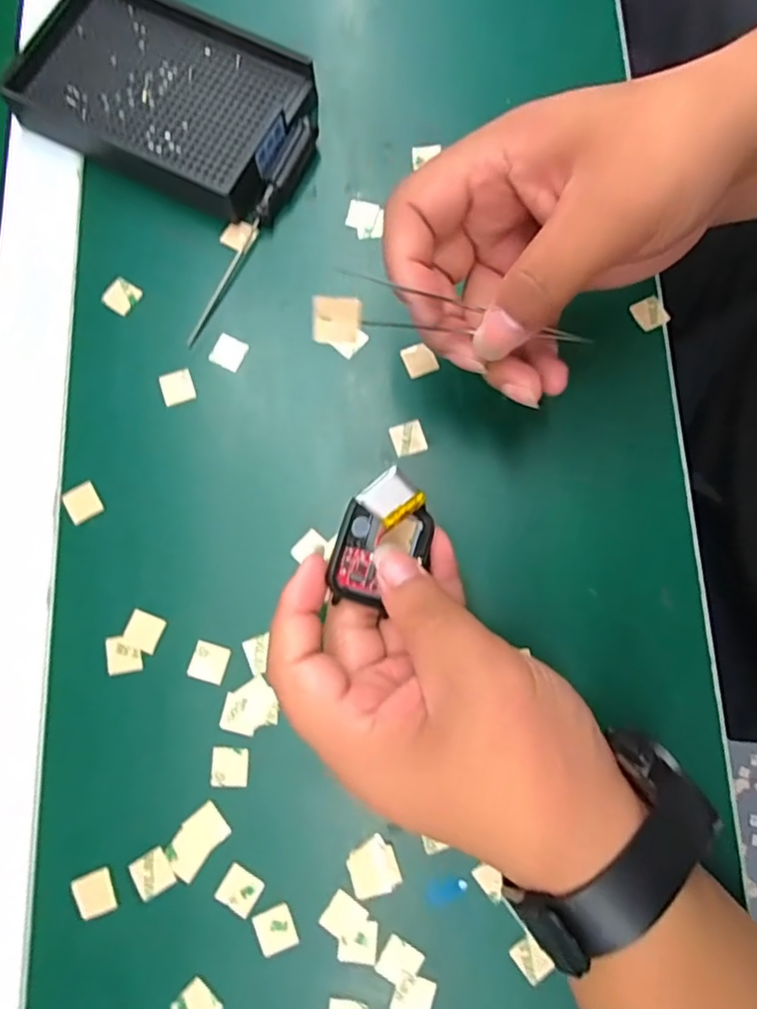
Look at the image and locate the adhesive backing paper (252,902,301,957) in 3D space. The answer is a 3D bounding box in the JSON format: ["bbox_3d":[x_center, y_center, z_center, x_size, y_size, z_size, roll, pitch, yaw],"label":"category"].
[{"bbox_3d":[-0.042,0.176,0.235,0.015,0.004,0.016,-24,80,-6],"label":"adhesive backing paper"}]

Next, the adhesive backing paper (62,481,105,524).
[{"bbox_3d":[-0.140,-0.001,0.271,0.015,0.004,0.016,-31,82,-6],"label":"adhesive backing paper"}]

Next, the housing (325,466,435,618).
[{"bbox_3d":[0.002,0.014,0.221,0.033,0.027,0.048,19,79,2],"label":"housing"}]

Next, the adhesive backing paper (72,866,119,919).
[{"bbox_3d":[-0.119,0.163,0.239,0.016,0.004,0.017,-20,74,-9],"label":"adhesive backing paper"}]

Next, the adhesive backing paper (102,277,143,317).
[{"bbox_3d":[-0.131,-0.106,0.291,0.016,0.004,0.017,33,83,2],"label":"adhesive backing paper"}]

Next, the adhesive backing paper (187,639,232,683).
[{"bbox_3d":[-0.076,0.071,0.257,0.016,0.004,0.016,16,76,0],"label":"adhesive backing paper"}]

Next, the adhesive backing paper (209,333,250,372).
[{"bbox_3d":[-0.075,-0.076,0.286,0.016,0.004,0.016,24,82,2],"label":"adhesive backing paper"}]

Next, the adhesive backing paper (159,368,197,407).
[{"bbox_3d":[-0.099,-0.058,0.281,0.015,0.004,0.016,-20,81,-5],"label":"adhesive backing paper"}]

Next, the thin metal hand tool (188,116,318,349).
[{"bbox_3d":[-0.063,-0.139,0.290,0.010,0.015,0.128,26,79,4],"label":"thin metal hand tool"}]

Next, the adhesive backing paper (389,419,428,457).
[{"bbox_3d":[0.015,-0.032,0.277,0.016,0.004,0.016,-16,80,-4],"label":"adhesive backing paper"}]

